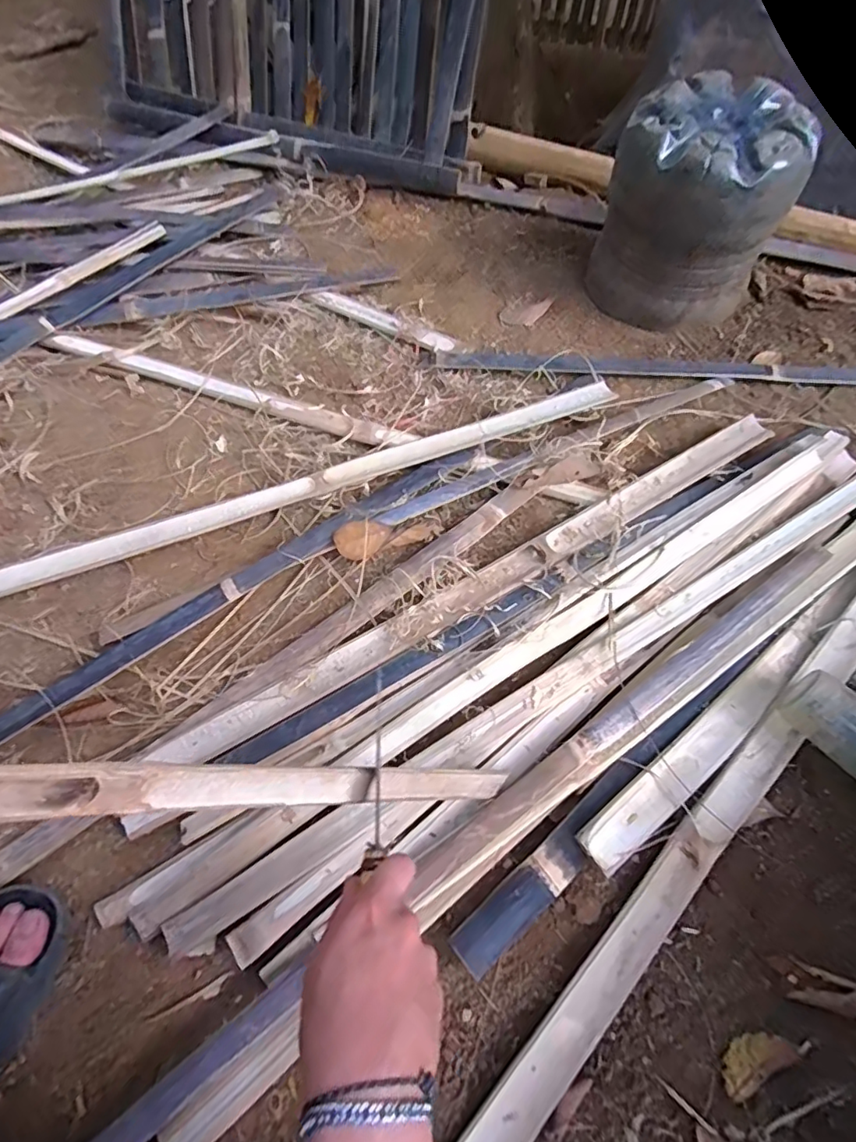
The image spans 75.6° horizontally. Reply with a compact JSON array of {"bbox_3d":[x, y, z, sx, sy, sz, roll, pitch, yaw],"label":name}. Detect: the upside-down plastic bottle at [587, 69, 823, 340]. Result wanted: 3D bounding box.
[{"bbox_3d":[0.374,-0.509,0.805,0.234,0.253,0.198,22,63,11],"label":"upside-down plastic bottle"}]

